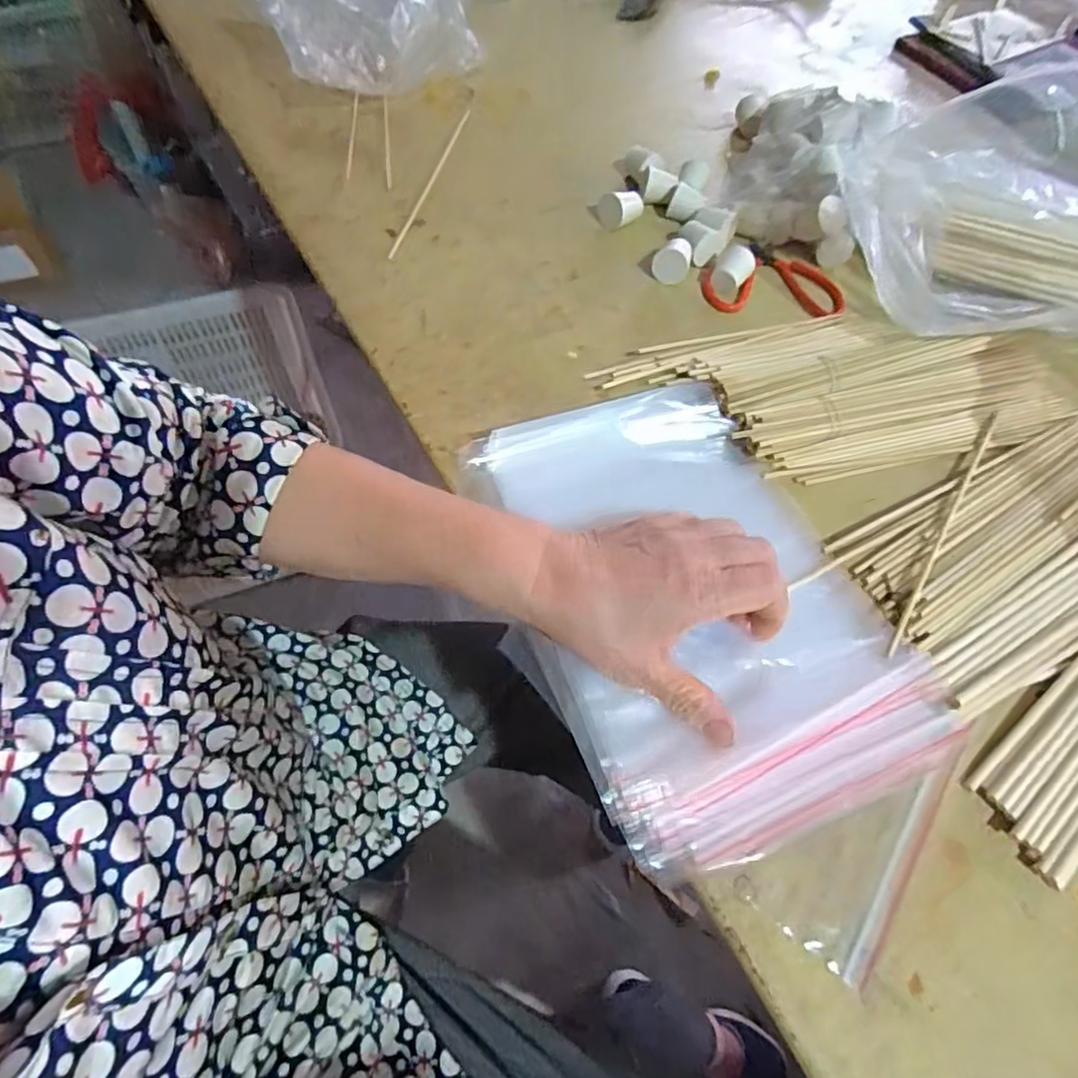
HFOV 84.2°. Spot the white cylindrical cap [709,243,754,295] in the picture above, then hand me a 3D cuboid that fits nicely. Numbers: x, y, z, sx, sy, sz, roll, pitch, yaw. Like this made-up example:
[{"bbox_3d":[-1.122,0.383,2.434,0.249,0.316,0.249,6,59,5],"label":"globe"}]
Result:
[{"bbox_3d":[0.159,-0.219,0.488,0.026,0.022,0.039,34,64,15],"label":"white cylindrical cap"}]

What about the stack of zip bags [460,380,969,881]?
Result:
[{"bbox_3d":[0.089,0.027,0.346,0.190,0.026,0.270,-17,63,-13],"label":"stack of zip bags"}]

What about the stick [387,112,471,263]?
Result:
[{"bbox_3d":[-0.096,-0.339,0.551,0.007,0.007,0.255,11,60,3],"label":"stick"}]

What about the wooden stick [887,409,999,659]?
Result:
[{"bbox_3d":[0.264,-0.010,0.385,0.006,0.009,0.229,34,64,15],"label":"wooden stick"}]

